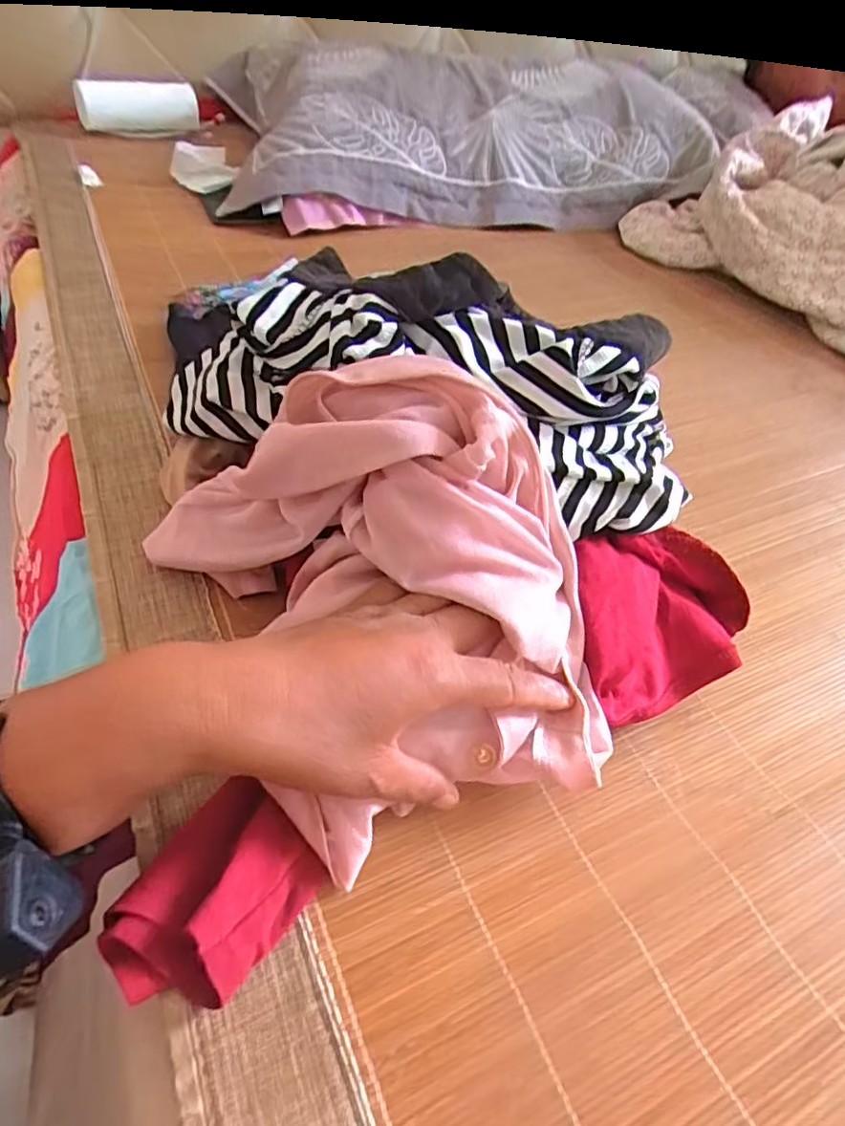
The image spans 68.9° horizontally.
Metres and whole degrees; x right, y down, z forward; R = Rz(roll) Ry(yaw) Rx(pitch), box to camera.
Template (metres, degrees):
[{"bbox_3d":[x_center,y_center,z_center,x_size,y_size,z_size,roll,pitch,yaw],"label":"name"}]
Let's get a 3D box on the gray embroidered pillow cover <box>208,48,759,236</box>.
[{"bbox_3d":[0.069,-0.535,0.794,0.591,0.163,0.184,-11,47,-14],"label":"gray embroidered pillow cover"}]

